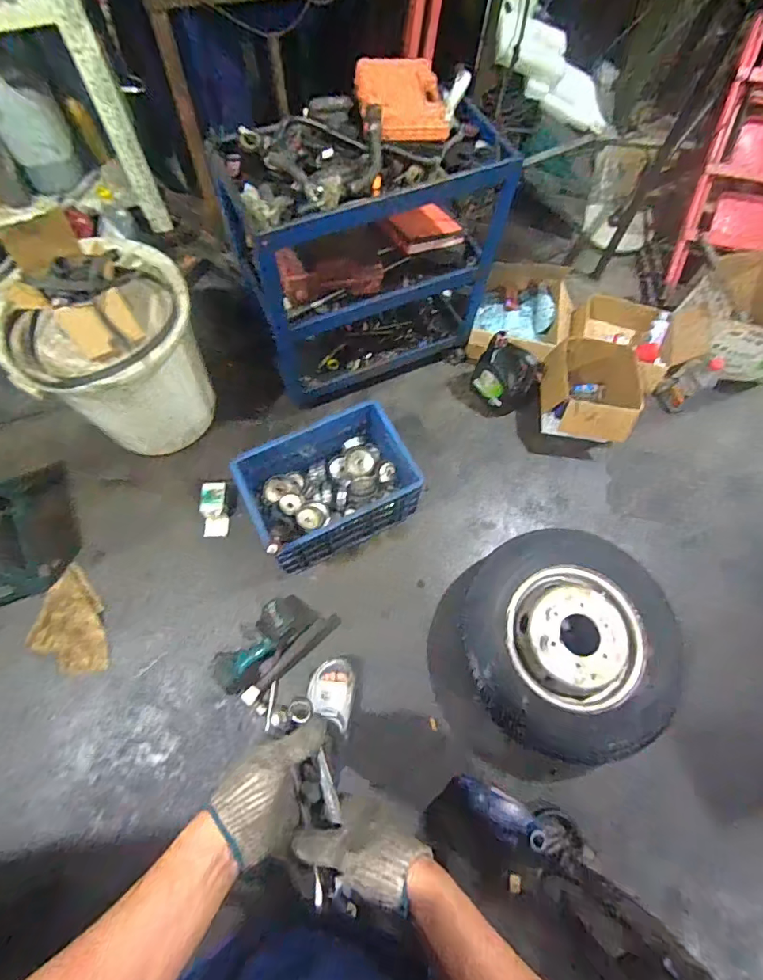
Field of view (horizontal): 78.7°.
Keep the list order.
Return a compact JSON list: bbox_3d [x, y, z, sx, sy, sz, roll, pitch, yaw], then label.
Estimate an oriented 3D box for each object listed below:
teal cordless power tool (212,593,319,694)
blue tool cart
[{"bbox_3d":[-0.346,0.440,1.352,0.322,0.079,0.129,-45,77,0],"label":"teal cordless power tool"},{"bbox_3d":[-0.032,-0.718,1.454,0.752,0.751,0.371,-26,71,-13],"label":"blue tool cart"}]

